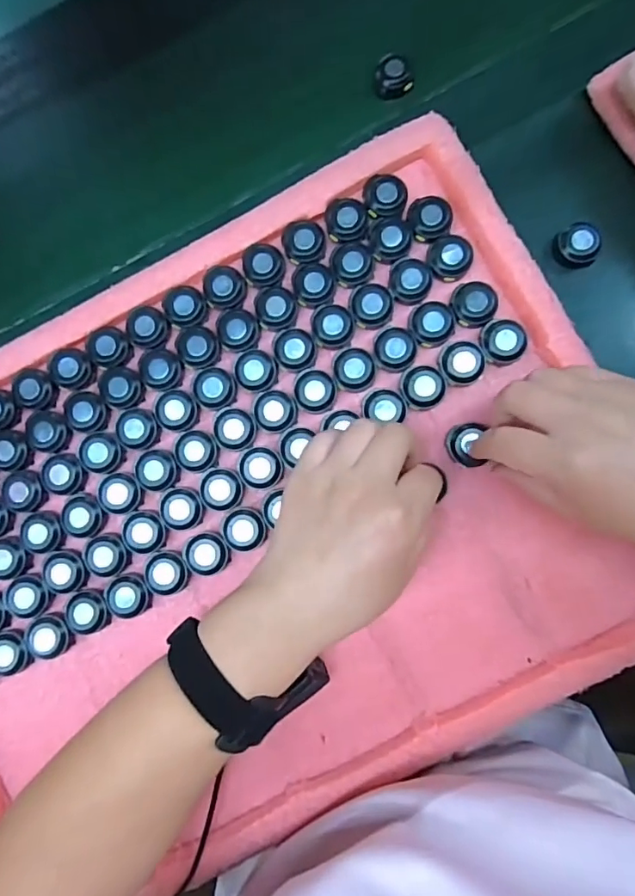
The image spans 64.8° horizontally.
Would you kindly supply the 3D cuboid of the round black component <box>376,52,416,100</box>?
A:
[{"bbox_3d":[0.057,-0.281,0.379,0.026,0.011,0.029,-44,82,-1],"label":"round black component"}]

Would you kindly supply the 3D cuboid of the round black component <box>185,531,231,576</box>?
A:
[{"bbox_3d":[-0.075,0.072,0.342,0.030,0.014,0.027,2,84,5],"label":"round black component"}]

